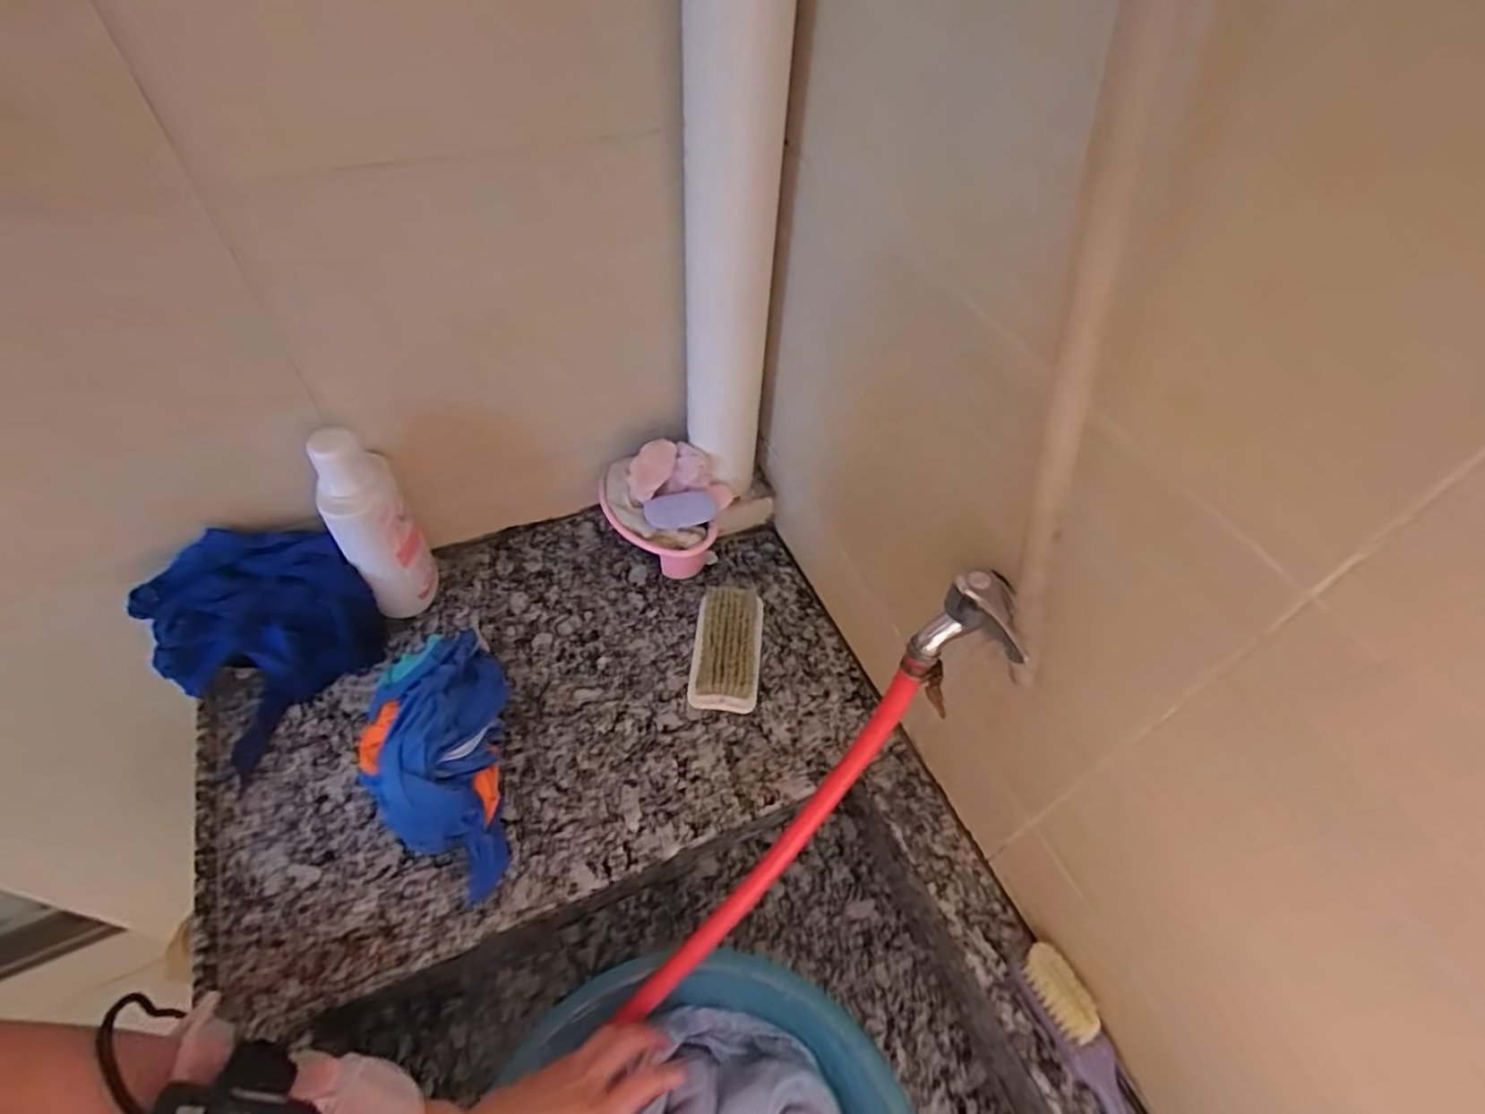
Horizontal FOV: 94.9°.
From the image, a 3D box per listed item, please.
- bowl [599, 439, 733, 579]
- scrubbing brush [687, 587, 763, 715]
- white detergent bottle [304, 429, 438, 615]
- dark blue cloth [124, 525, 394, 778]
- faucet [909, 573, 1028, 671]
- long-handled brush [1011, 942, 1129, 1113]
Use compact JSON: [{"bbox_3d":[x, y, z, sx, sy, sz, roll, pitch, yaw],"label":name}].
[{"bbox_3d":[-0.084,-0.049,0.744,0.130,0.122,0.113,-5,52,-9],"label":"bowl"},{"bbox_3d":[-0.016,0.091,0.689,0.067,0.044,0.125,6,51,0],"label":"scrubbing brush"},{"bbox_3d":[-0.343,-0.024,0.644,0.063,0.213,0.051,-22,56,-21],"label":"white detergent bottle"},{"bbox_3d":[-0.443,0.064,0.628,0.132,0.112,0.165,31,55,18],"label":"dark blue cloth"},{"bbox_3d":[0.150,0.048,0.435,0.038,0.078,0.062,-37,62,-28],"label":"faucet"},{"bbox_3d":[0.264,0.395,0.470,0.029,0.047,0.226,-13,54,-15],"label":"long-handled brush"}]

